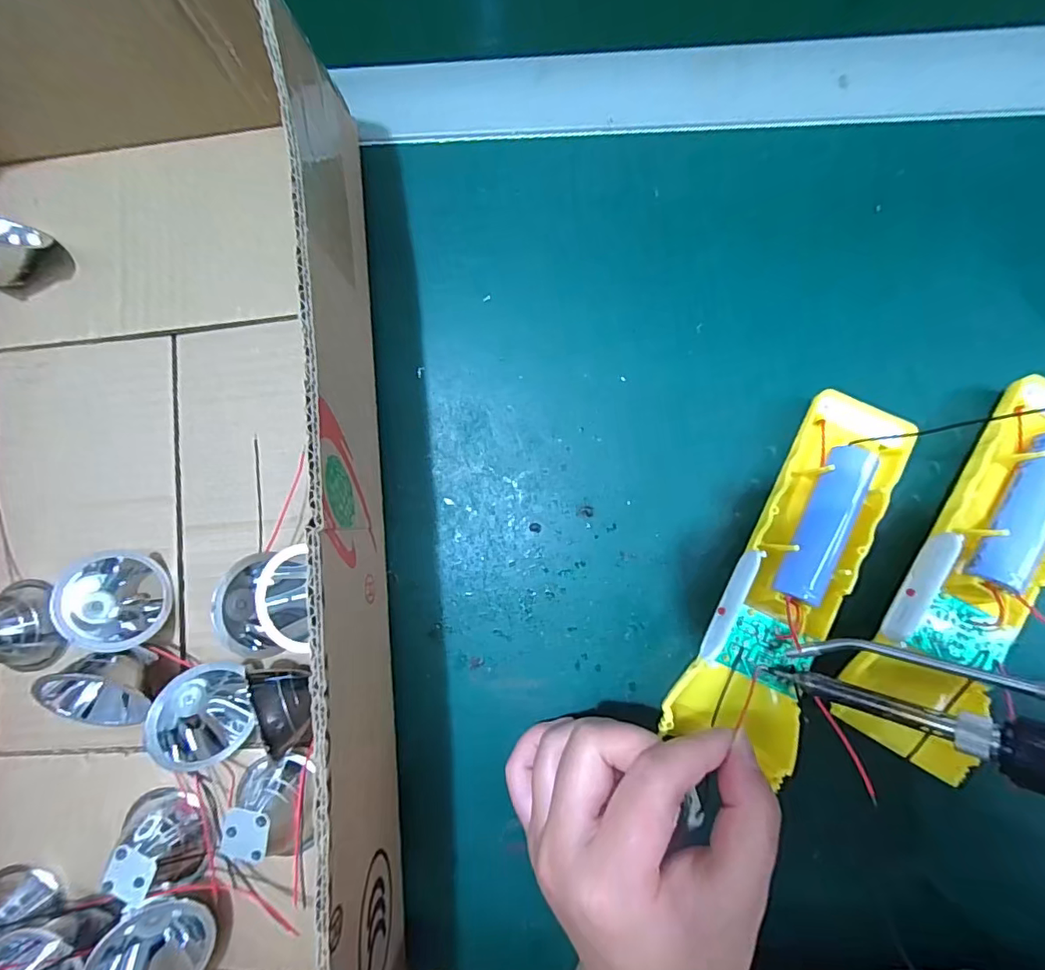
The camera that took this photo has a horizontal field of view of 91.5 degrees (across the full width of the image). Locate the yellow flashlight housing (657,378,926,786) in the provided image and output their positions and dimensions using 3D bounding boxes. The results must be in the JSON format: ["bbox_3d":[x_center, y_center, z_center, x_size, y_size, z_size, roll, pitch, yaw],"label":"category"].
[{"bbox_3d":[0.116,0.038,0.212,0.047,0.029,0.159,26,87,5],"label":"yellow flashlight housing"}]

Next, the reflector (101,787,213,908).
[{"bbox_3d":[-0.161,0.158,0.225,0.035,0.030,0.035,15,89,5],"label":"reflector"}]

